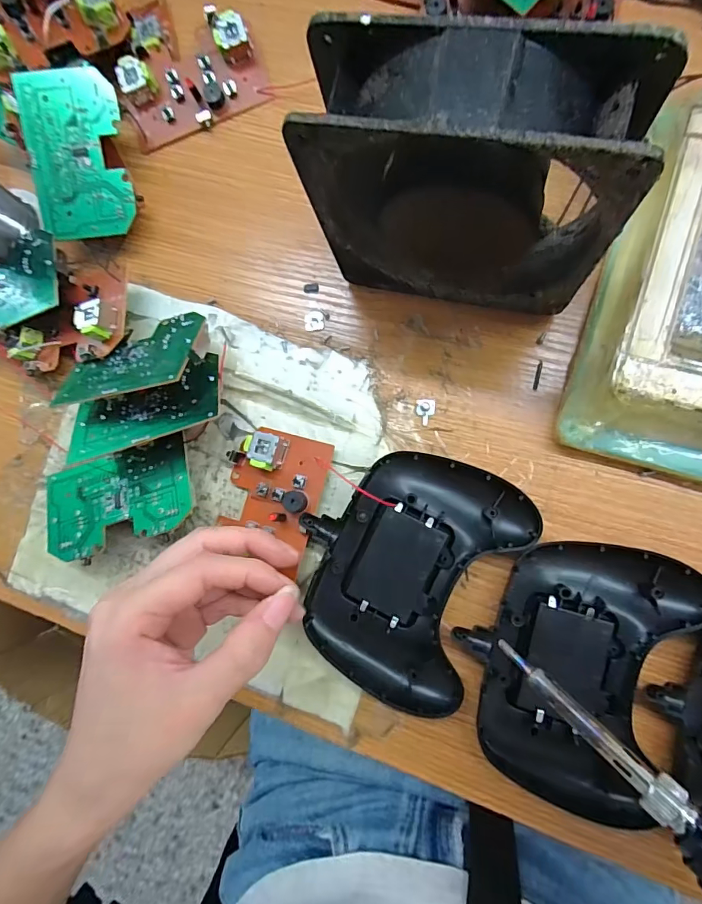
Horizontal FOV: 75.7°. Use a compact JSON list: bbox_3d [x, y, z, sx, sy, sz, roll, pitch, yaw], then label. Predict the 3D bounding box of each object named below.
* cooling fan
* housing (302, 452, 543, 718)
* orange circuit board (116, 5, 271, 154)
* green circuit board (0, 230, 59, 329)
[{"bbox_3d":[0.048,-0.107,0.194,0.118,0.122,0.044,16,89,10],"label":"cooling fan"},{"bbox_3d":[0.029,0.059,0.236,0.097,0.021,0.119,27,91,10],"label":"housing"},{"bbox_3d":[-0.100,-0.230,0.278,0.089,0.020,0.047,-26,83,7],"label":"orange circuit board"},{"bbox_3d":[-0.215,-0.101,0.277,0.089,0.005,0.055,-12,80,14],"label":"green circuit board"}]

